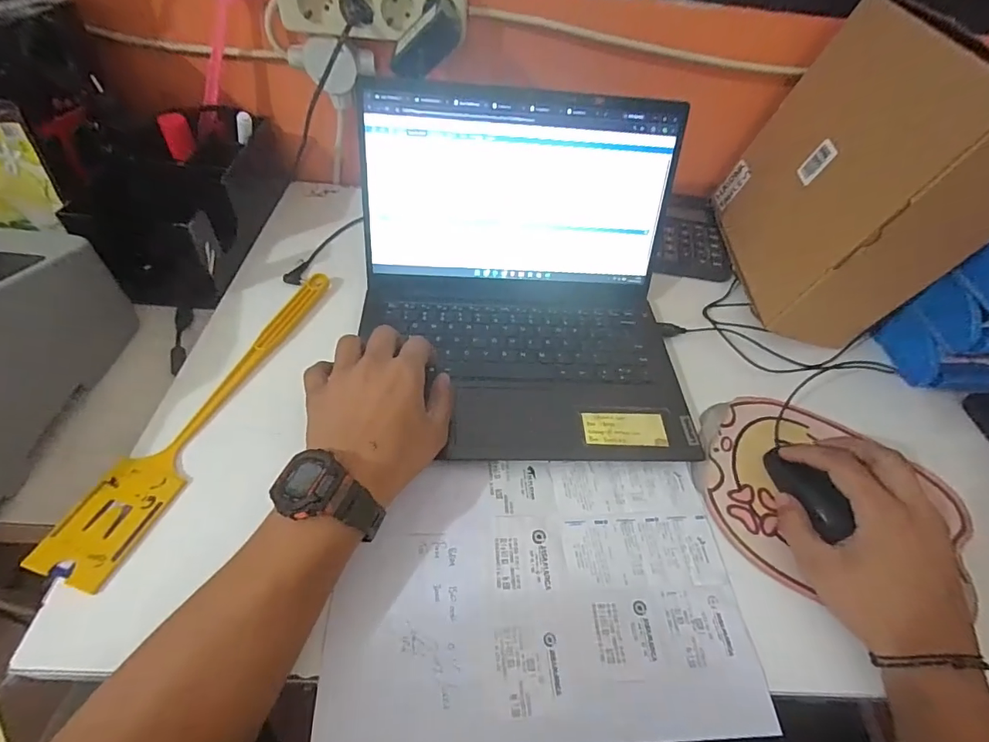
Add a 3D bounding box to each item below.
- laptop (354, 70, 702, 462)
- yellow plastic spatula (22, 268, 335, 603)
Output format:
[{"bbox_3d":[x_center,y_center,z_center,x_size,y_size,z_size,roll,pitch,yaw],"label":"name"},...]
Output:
[{"bbox_3d":[0.028,-0.093,0.428,0.310,0.175,0.293,0,53,-3],"label":"laptop"},{"bbox_3d":[-0.247,0.021,0.428,0.058,0.021,0.338,17,54,9],"label":"yellow plastic spatula"}]

